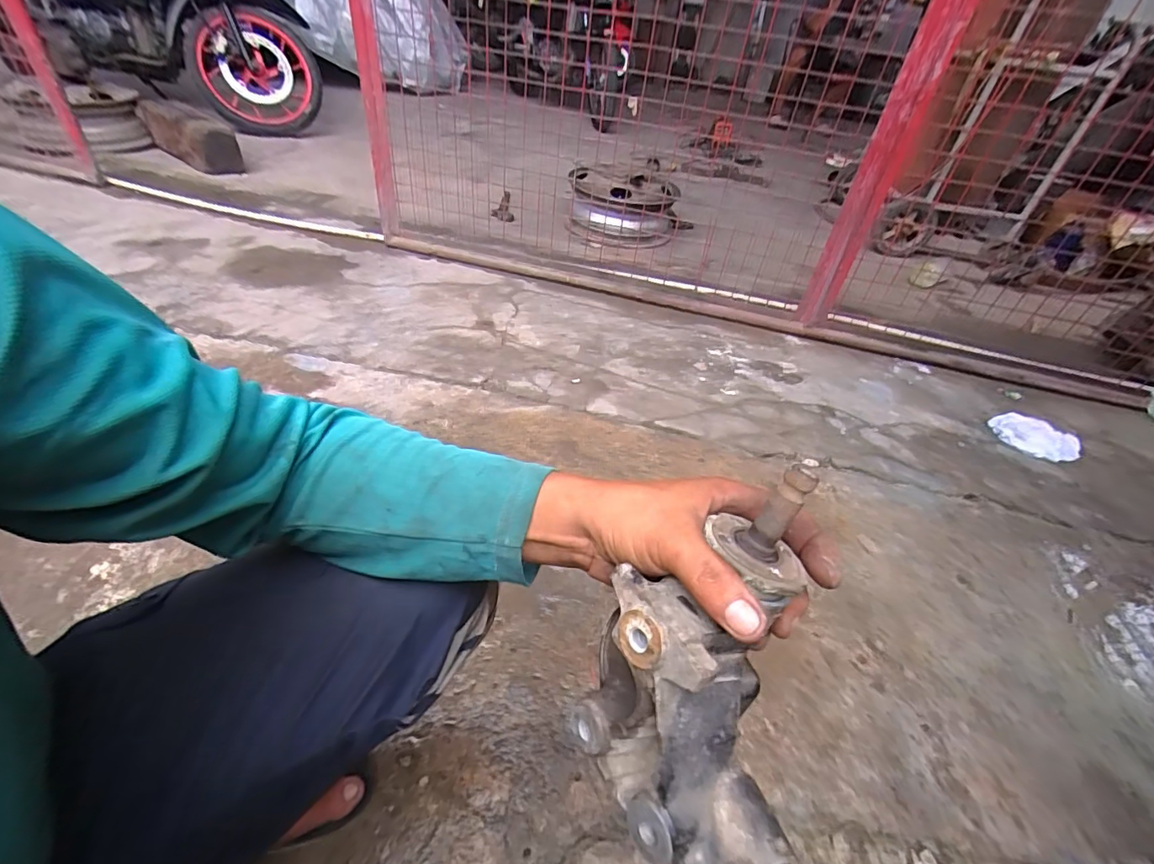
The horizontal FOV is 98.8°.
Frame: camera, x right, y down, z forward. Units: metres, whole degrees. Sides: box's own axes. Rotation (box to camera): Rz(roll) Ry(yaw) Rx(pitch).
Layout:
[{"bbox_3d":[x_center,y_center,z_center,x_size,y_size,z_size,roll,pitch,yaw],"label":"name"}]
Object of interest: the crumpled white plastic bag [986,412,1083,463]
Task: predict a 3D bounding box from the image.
[{"bbox_3d":[1.080,0.010,1.168,0.150,0.019,0.168,-22,48,-30],"label":"crumpled white plastic bag"}]

